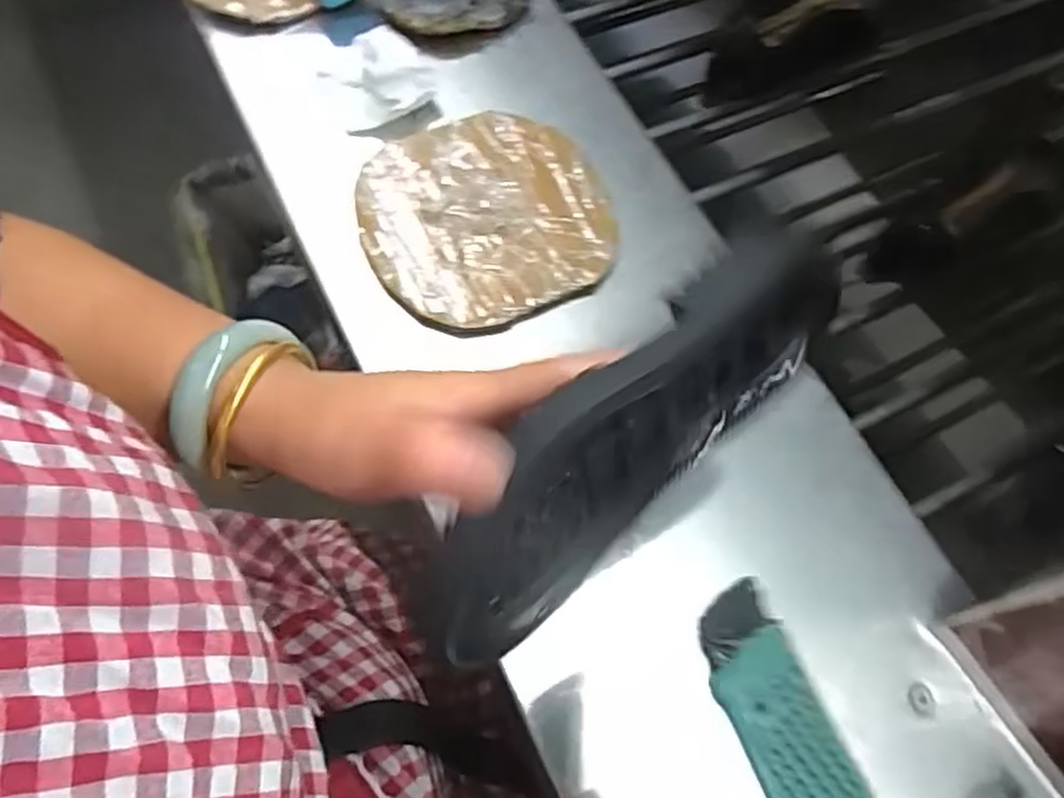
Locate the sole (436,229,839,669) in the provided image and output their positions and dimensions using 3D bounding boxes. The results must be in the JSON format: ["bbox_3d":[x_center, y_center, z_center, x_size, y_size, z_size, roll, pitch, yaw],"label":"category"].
[{"bbox_3d":[0.033,0.016,0.266,0.184,0.084,0.016,-40,49,-3],"label":"sole"}]

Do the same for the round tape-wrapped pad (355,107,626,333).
[{"bbox_3d":[-0.029,-0.113,0.469,0.148,0.026,0.144,1,66,-2],"label":"round tape-wrapped pad"}]

